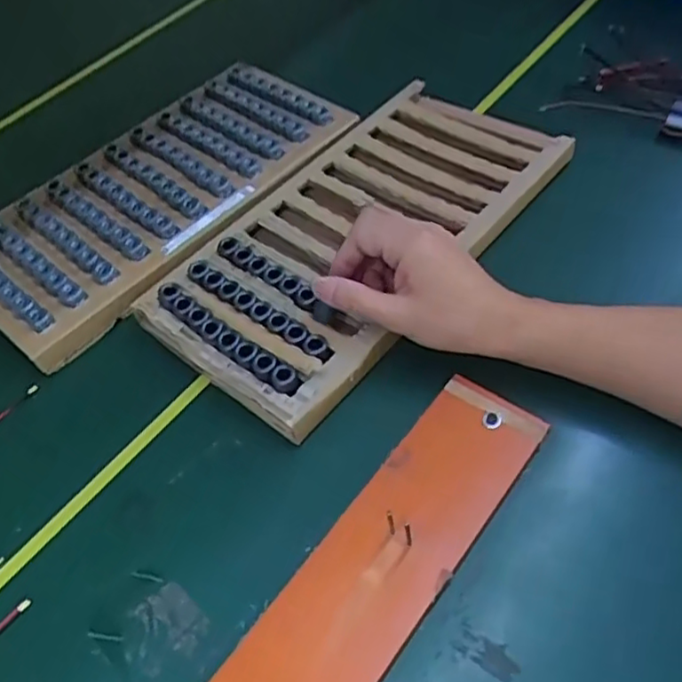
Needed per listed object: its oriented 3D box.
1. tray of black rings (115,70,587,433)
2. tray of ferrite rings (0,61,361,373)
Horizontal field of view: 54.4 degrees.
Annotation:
[{"bbox_3d":[0.011,-0.094,0.540,0.194,0.023,0.350,33,64,29],"label":"tray of black rings"},{"bbox_3d":[-0.166,-0.132,0.599,0.180,0.038,0.350,34,63,27],"label":"tray of ferrite rings"}]

